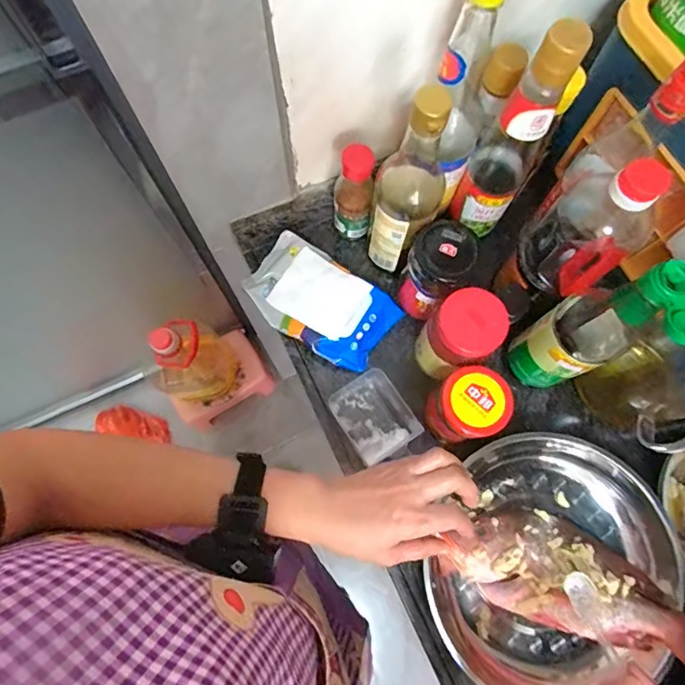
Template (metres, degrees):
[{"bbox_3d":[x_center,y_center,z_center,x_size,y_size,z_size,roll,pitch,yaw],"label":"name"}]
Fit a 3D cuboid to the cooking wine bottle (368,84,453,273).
[{"bbox_3d":[0.066,-0.150,0.447,0.063,0.235,0.068,11,74,2],"label":"cooking wine bottle"}]

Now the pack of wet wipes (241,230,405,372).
[{"bbox_3d":[-0.027,-0.046,0.544,0.167,0.024,0.100,32,76,8],"label":"pack of wet wipes"}]

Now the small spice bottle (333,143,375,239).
[{"bbox_3d":[0.012,-0.163,0.520,0.041,0.120,0.036,2,74,0],"label":"small spice bottle"}]

